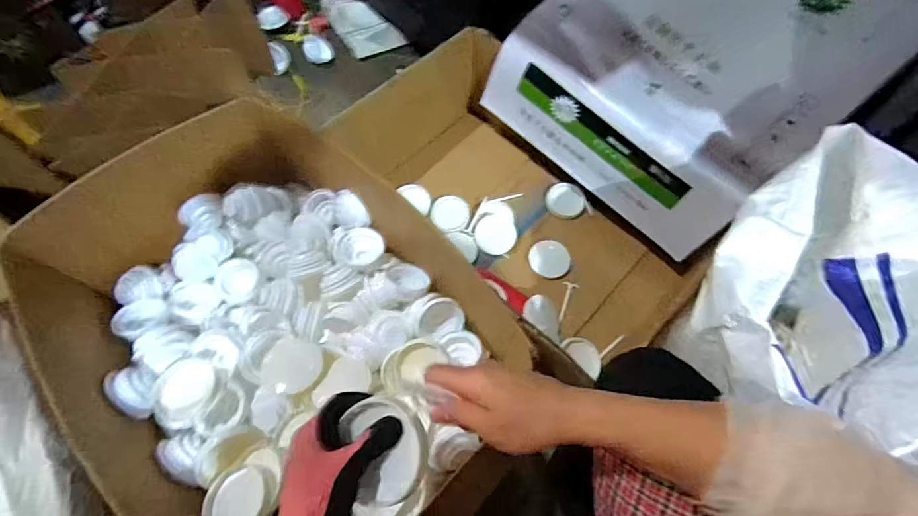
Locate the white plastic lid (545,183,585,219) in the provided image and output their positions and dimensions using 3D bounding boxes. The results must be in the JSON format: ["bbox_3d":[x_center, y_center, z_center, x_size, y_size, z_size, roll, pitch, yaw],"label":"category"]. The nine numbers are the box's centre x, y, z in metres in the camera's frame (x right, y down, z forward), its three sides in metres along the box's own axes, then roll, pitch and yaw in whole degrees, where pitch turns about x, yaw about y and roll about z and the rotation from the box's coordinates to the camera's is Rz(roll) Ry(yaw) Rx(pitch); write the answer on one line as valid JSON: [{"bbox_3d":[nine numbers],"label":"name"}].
[{"bbox_3d":[0.254,-0.139,1.025,0.090,0.006,0.098,1,63,-2],"label":"white plastic lid"}]

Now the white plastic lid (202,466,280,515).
[{"bbox_3d":[-0.284,0.318,0.557,0.082,0.022,0.082,-4,52,5],"label":"white plastic lid"}]

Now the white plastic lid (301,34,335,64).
[{"bbox_3d":[-0.403,-0.599,1.240,0.083,0.008,0.080,1,87,-16],"label":"white plastic lid"}]

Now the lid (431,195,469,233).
[{"bbox_3d":[-0.020,-0.100,0.981,0.085,0.014,0.090,7,63,0],"label":"lid"}]

